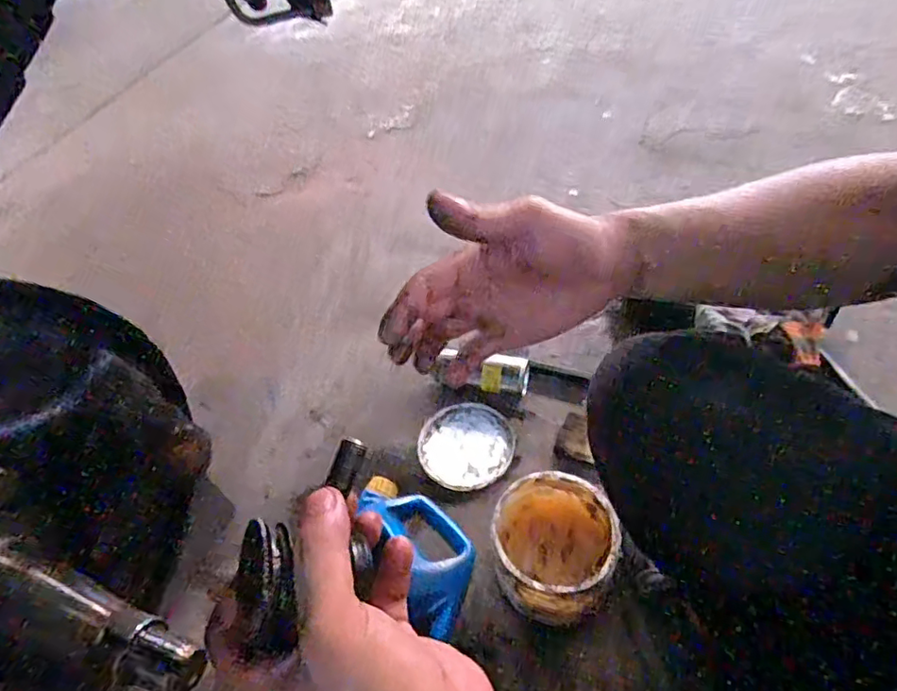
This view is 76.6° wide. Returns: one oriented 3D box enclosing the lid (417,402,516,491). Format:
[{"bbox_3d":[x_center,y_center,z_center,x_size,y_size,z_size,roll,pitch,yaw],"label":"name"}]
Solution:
[{"bbox_3d":[0.028,0.160,0.925,0.152,0.015,0.148,-5,49,6],"label":"lid"}]

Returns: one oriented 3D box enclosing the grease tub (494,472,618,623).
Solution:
[{"bbox_3d":[0.131,0.263,0.742,0.140,0.133,0.151,-5,49,6],"label":"grease tub"}]

